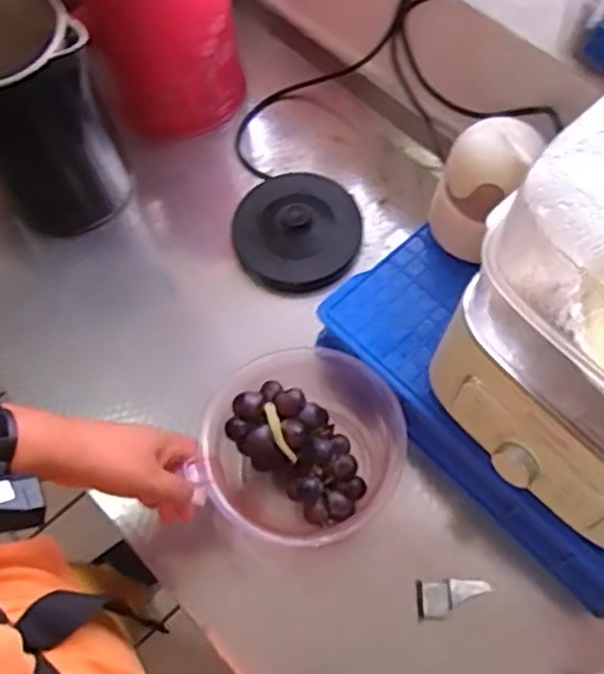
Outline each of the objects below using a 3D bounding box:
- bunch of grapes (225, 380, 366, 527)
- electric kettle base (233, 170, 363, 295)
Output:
[{"bbox_3d":[0.002,0.095,0.615,0.121,0.068,0.077,41,74,20],"label":"bunch of grapes"},{"bbox_3d":[-0.005,-0.119,0.774,0.133,0.031,0.140,-1,65,3],"label":"electric kettle base"}]

